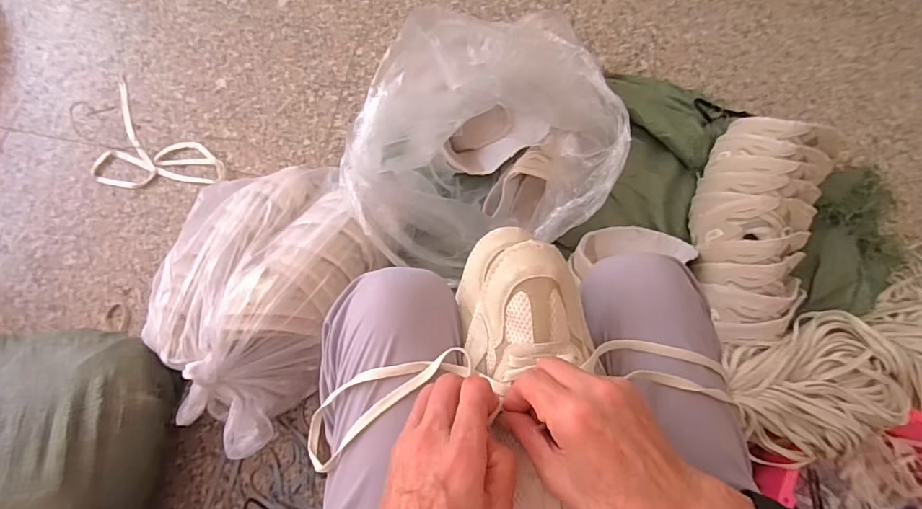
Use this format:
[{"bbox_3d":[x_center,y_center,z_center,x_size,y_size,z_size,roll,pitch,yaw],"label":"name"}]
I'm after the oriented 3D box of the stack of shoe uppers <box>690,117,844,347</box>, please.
[{"bbox_3d":[0.496,-0.039,0.773,0.200,0.093,0.385,15,74,4],"label":"stack of shoe uppers"}]

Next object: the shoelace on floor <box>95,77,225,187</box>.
[{"bbox_3d":[-0.612,-0.192,0.914,0.317,0.010,0.170,38,79,10],"label":"shoelace on floor"}]

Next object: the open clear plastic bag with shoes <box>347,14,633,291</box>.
[{"bbox_3d":[0.021,-0.135,0.686,0.351,0.269,0.276,-20,75,-6],"label":"open clear plastic bag with shoes"}]

